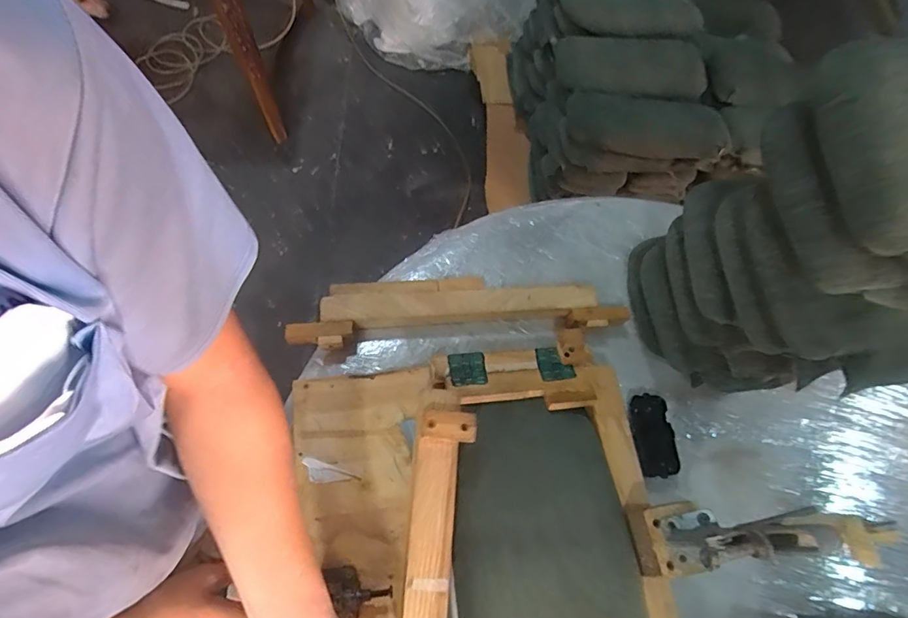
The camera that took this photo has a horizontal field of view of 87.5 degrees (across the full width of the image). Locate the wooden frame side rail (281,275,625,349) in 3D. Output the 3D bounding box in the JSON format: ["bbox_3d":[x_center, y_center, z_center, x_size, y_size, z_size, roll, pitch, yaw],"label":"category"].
[{"bbox_3d":[0.015,-0.002,0.702,0.479,0.060,0.093,-3,66,-10],"label":"wooden frame side rail"}]

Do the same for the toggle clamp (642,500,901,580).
[{"bbox_3d":[0.259,0.211,0.434,0.121,0.212,0.068,2,65,-7],"label":"toggle clamp"}]

